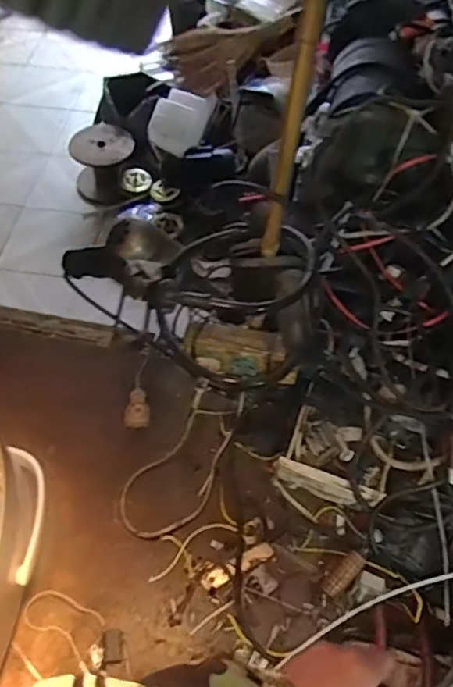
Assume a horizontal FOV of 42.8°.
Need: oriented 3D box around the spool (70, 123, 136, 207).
[{"bbox_3d":[-0.380,-0.561,1.817,0.190,0.185,0.196,-7,57,-6],"label":"spool"}]

